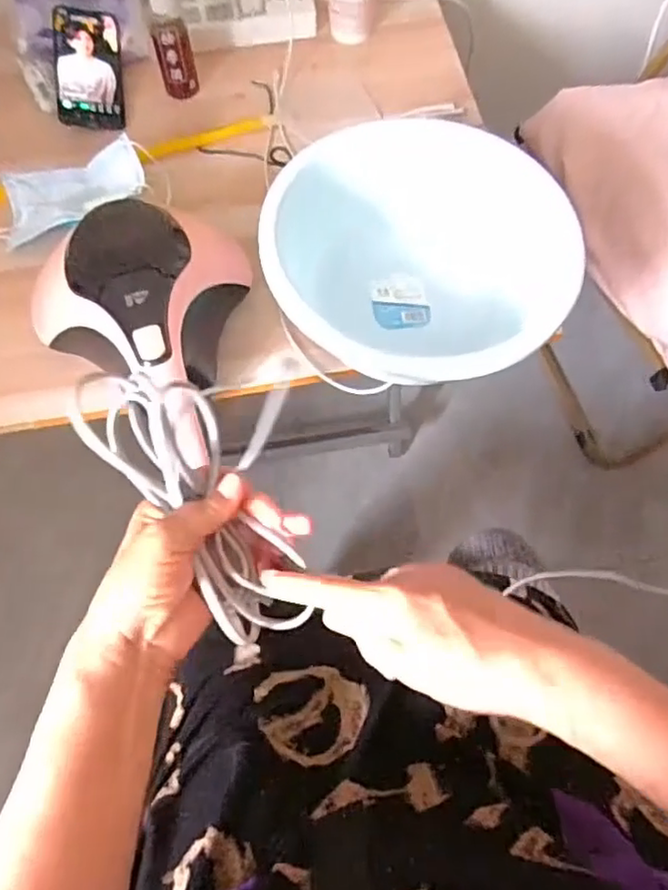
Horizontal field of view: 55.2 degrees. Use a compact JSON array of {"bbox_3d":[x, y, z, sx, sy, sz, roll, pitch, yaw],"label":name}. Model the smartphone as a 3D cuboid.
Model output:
[{"bbox_3d":[-0.298,-0.461,0.779,0.077,0.006,0.161,-4,81,-17],"label":"smartphone"}]

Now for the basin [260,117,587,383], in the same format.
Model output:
[{"bbox_3d":[0.078,-0.169,0.621,0.284,0.107,0.255,4,69,0],"label":"basin"}]

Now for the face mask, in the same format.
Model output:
[{"bbox_3d":[-0.270,-0.259,0.669,0.158,0.049,0.080,-16,69,12],"label":"face mask"}]

